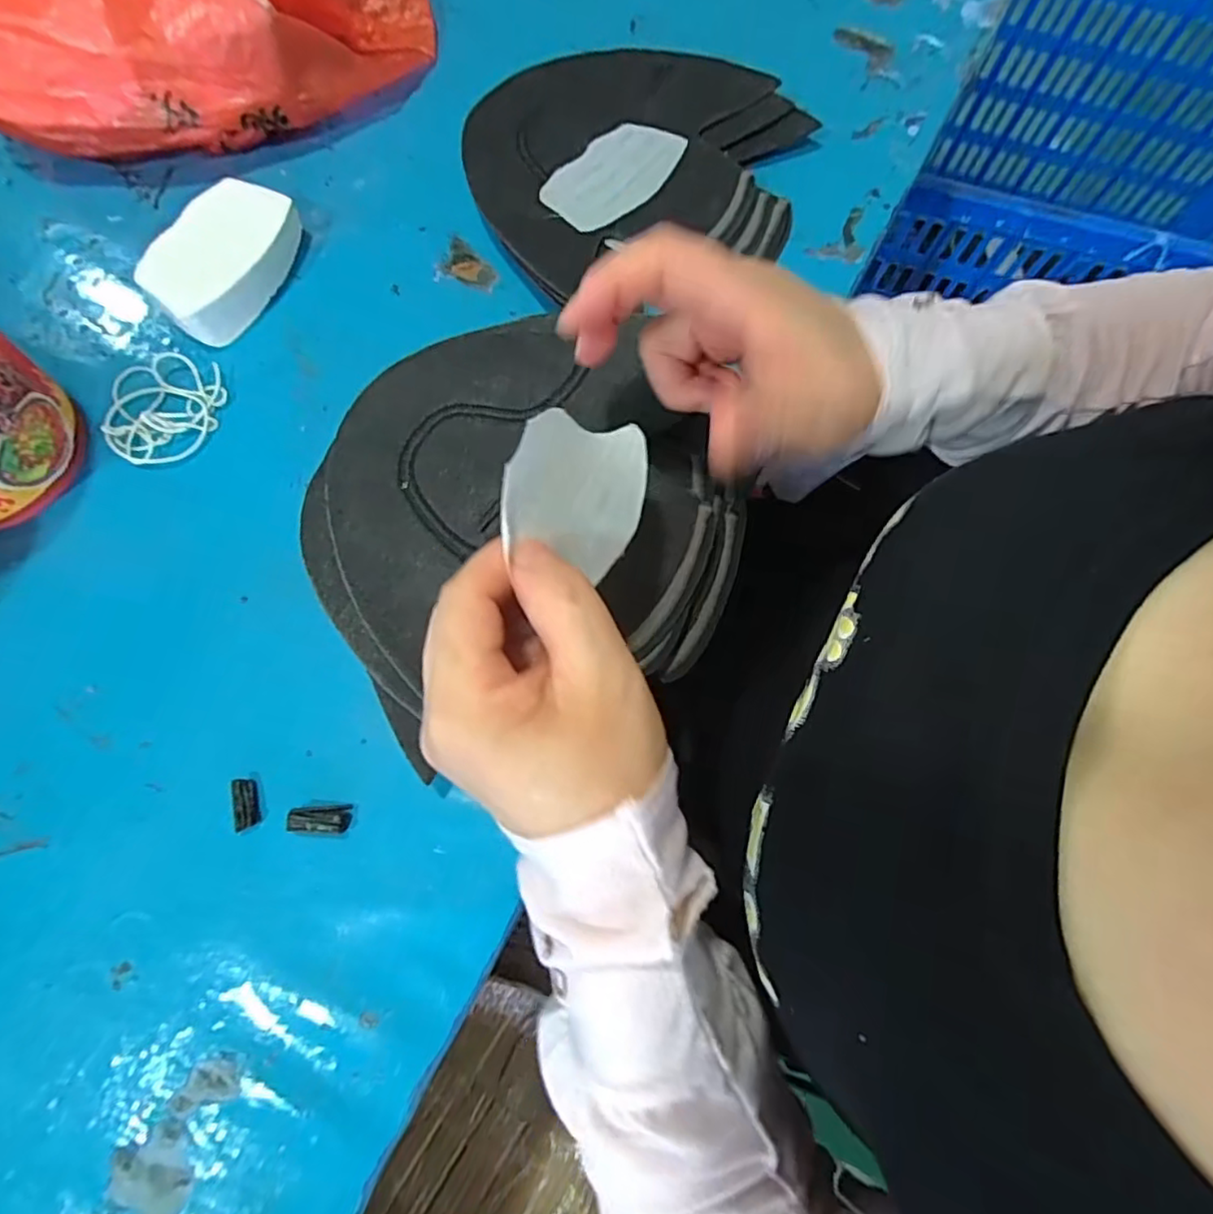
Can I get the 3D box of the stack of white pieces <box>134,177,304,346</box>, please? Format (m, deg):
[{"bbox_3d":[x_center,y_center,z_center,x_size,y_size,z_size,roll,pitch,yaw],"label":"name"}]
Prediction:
[{"bbox_3d":[-0.224,-0.205,0.373,0.052,0.033,0.097,23,76,5],"label":"stack of white pieces"}]

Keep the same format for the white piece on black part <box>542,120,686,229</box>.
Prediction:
[{"bbox_3d":[0.005,-0.270,0.391,0.053,0.004,0.092,40,78,9],"label":"white piece on black part"}]

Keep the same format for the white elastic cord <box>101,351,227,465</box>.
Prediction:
[{"bbox_3d":[-0.254,-0.115,0.361,0.062,0.004,0.068,0,75,-1],"label":"white elastic cord"}]

